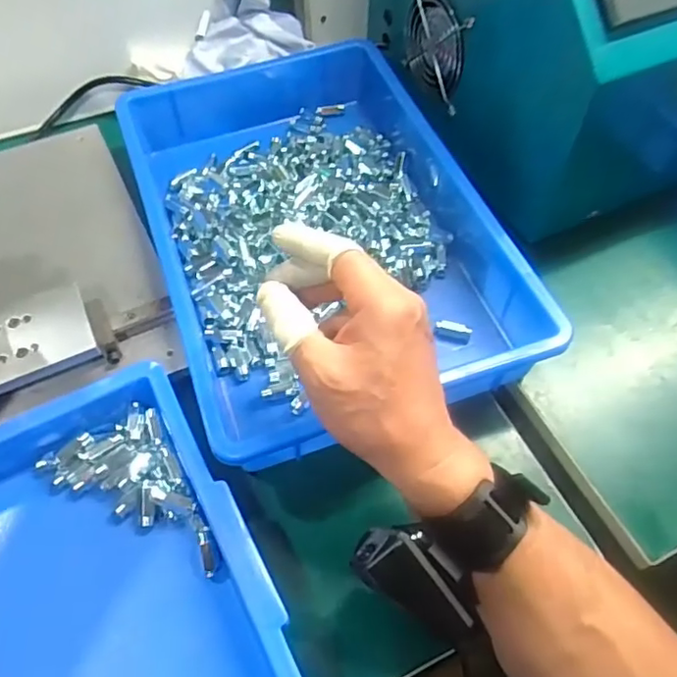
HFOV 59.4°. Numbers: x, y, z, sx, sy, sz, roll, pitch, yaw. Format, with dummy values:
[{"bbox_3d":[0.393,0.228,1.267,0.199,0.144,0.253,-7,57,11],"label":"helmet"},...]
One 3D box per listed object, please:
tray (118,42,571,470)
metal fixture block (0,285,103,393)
[{"bbox_3d":[-0.021,-0.102,0.476,0.240,0.058,0.362,-14,60,-11],"label":"tray"},{"bbox_3d":[-0.208,-0.005,0.381,0.087,0.060,0.065,-24,62,-16],"label":"metal fixture block"}]

